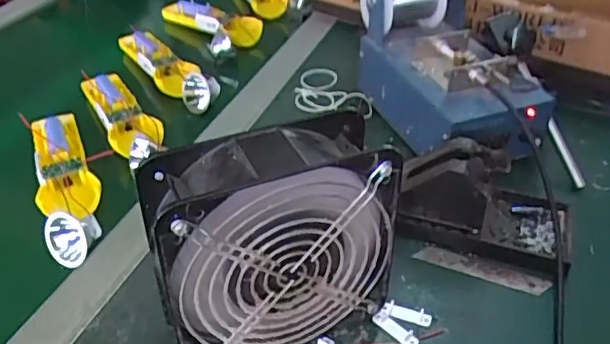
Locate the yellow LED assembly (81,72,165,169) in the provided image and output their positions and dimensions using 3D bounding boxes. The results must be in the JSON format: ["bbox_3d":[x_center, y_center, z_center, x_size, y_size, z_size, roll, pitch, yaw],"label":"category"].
[{"bbox_3d":[-0.193,-0.064,0.629,0.051,0.023,0.181,-18,40,-22],"label":"yellow LED assembly"}]

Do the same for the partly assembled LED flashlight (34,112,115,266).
[{"bbox_3d":[-0.217,-0.001,0.547,0.060,0.028,0.215,-13,39,-17],"label":"partly assembled LED flashlight"}]

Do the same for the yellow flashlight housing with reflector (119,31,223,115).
[{"bbox_3d":[-0.176,-0.130,0.728,0.049,0.037,0.212,-27,44,-31],"label":"yellow flashlight housing with reflector"}]

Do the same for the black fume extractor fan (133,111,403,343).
[{"bbox_3d":[-0.019,0.050,0.379,0.149,0.150,0.062,-17,40,-21],"label":"black fume extractor fan"}]

